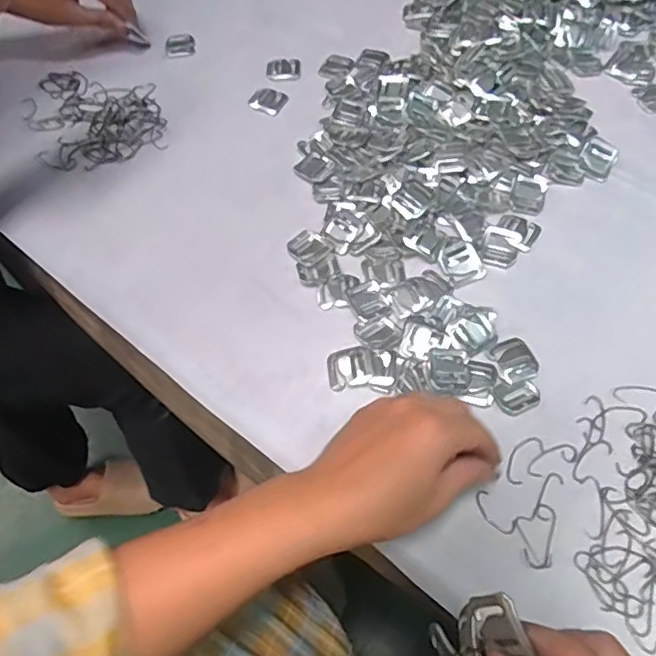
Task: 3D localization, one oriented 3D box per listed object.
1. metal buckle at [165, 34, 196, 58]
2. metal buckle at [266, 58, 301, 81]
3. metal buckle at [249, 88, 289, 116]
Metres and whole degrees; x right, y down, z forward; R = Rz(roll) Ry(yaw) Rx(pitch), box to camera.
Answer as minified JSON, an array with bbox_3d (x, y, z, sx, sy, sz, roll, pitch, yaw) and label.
[{"bbox_3d":[-0.161,-0.307,0.651,0.032,0.004,0.030,-14,61,-4],"label":"metal buckle"},{"bbox_3d":[-0.046,-0.269,0.624,0.035,0.007,0.028,-1,61,3],"label":"metal buckle"},{"bbox_3d":[-0.060,-0.230,0.607,0.034,0.007,0.029,23,65,15],"label":"metal buckle"}]

